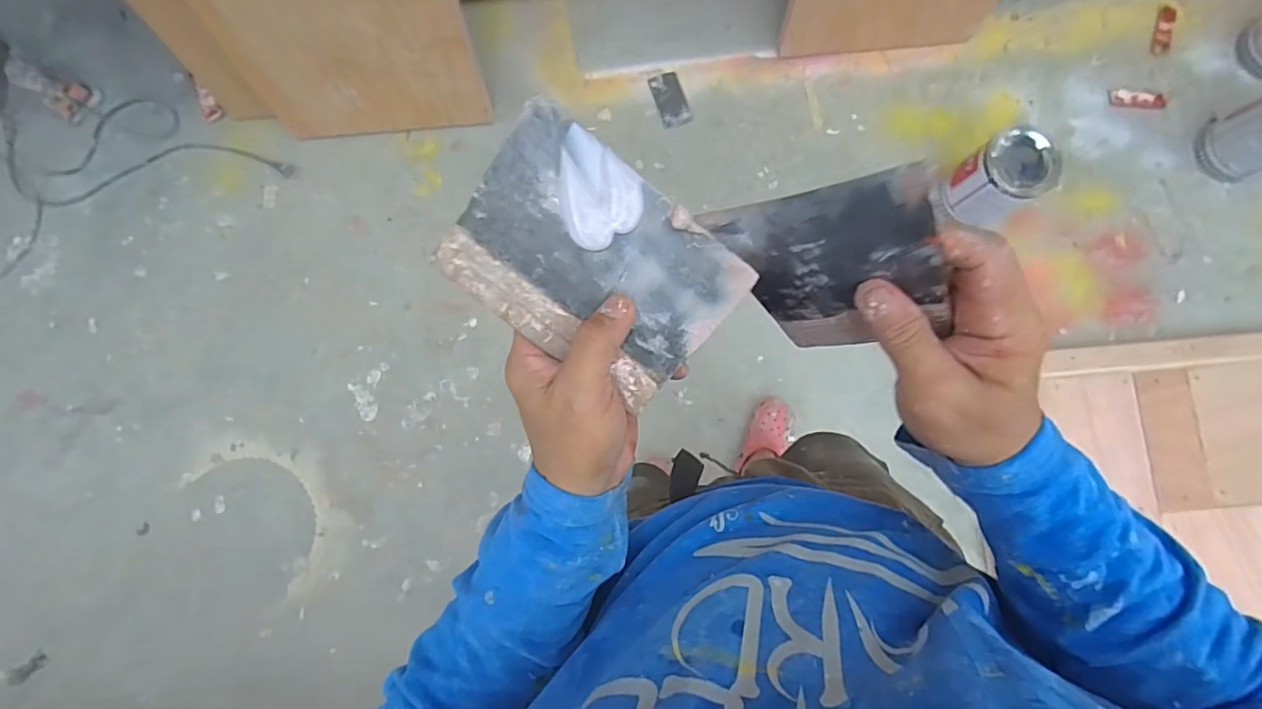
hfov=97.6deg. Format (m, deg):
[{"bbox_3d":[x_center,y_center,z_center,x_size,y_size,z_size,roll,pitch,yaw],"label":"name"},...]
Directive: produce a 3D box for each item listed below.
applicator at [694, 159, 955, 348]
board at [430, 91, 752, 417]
[{"bbox_3d":[0.096,-0.039,0.261,0.094,0.100,0.006,49,59,-30],"label":"applicator"},{"bbox_3d":[-0.019,-0.046,0.281,0.137,0.007,0.096,37,91,-6],"label":"board"}]

